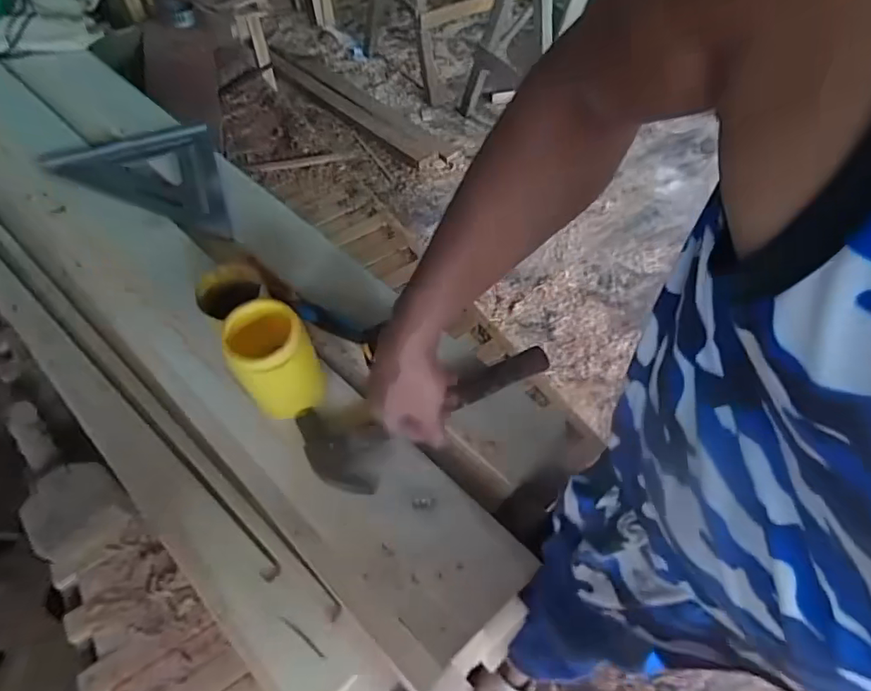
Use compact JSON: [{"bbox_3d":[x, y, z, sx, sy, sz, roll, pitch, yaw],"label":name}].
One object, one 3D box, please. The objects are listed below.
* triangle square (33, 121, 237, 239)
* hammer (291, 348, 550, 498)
[{"bbox_3d":[-0.493,-0.328,0.925,0.393,0.026,0.195,22,59,13],"label":"triangle square"},{"bbox_3d":[-0.002,0.075,0.660,0.331,0.040,0.117,-22,60,-14],"label":"hammer"}]

